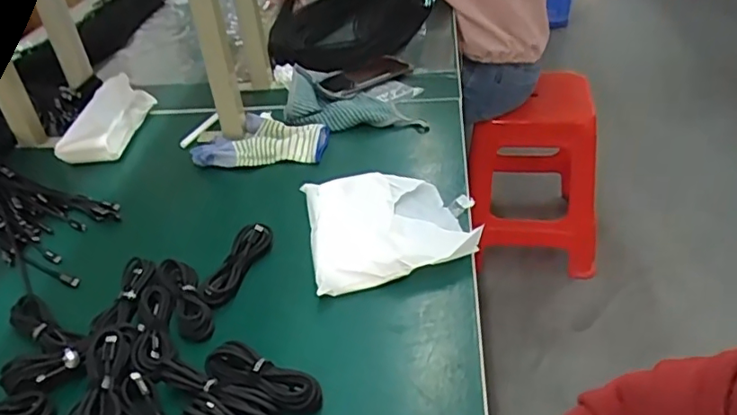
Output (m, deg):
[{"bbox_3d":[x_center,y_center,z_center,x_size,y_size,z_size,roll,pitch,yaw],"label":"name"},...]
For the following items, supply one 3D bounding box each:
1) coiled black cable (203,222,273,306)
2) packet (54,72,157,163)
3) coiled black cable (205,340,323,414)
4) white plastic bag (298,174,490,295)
[{"bbox_3d":[-0.137,0.056,0.595,0.033,0.017,0.110,6,38,16],"label":"coiled black cable"},{"bbox_3d":[-0.396,-0.142,0.855,0.086,0.071,0.165,-3,36,5],"label":"packet"},{"bbox_3d":[-0.088,0.143,0.479,0.110,0.020,0.034,15,41,26],"label":"coiled black cable"},{"bbox_3d":[0.025,0.018,0.629,0.174,0.030,0.174,-9,36,-3],"label":"white plastic bag"}]

